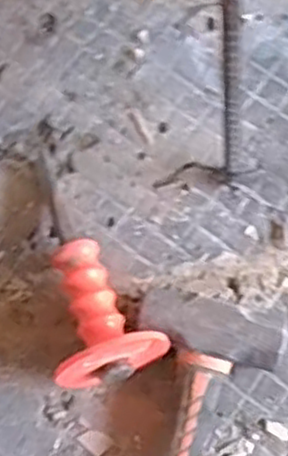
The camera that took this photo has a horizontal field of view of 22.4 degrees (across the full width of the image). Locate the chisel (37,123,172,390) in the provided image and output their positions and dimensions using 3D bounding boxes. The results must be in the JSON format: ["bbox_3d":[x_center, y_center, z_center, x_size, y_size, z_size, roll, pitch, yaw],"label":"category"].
[{"bbox_3d":[-0.046,0.024,0.533,0.074,0.062,0.187,-19,63,-5],"label":"chisel"}]

